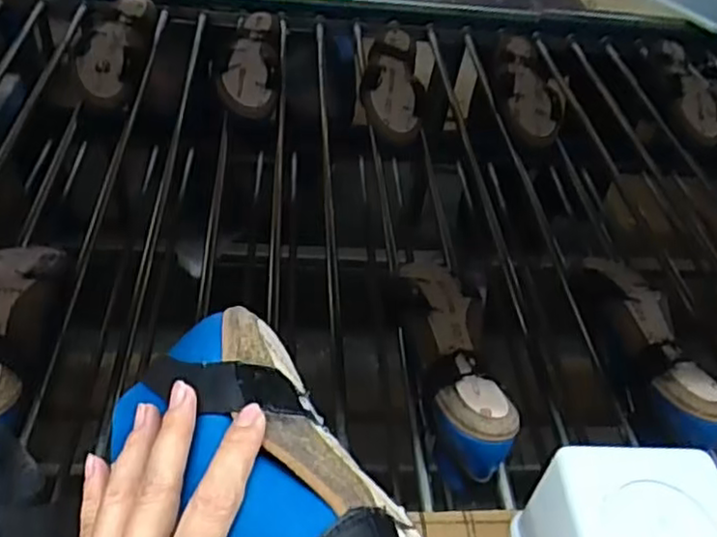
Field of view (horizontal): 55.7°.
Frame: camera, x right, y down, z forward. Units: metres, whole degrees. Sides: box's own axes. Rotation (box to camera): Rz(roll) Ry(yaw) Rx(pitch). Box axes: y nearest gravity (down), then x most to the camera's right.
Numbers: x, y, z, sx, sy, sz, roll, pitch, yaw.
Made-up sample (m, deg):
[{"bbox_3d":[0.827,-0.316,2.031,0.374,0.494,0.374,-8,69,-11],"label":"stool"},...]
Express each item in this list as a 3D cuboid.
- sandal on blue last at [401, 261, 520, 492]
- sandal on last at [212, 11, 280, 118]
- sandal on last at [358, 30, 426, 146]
[{"bbox_3d":[0.077,0.085,0.608,0.073,0.081,0.217,-1,42,-7],"label":"sandal on blue last"},{"bbox_3d":[-0.152,-0.294,0.978,0.085,0.062,0.237,4,41,-3],"label":"sandal on last"},{"bbox_3d":[0.047,-0.266,0.964,0.089,0.072,0.209,3,41,-3],"label":"sandal on last"}]

